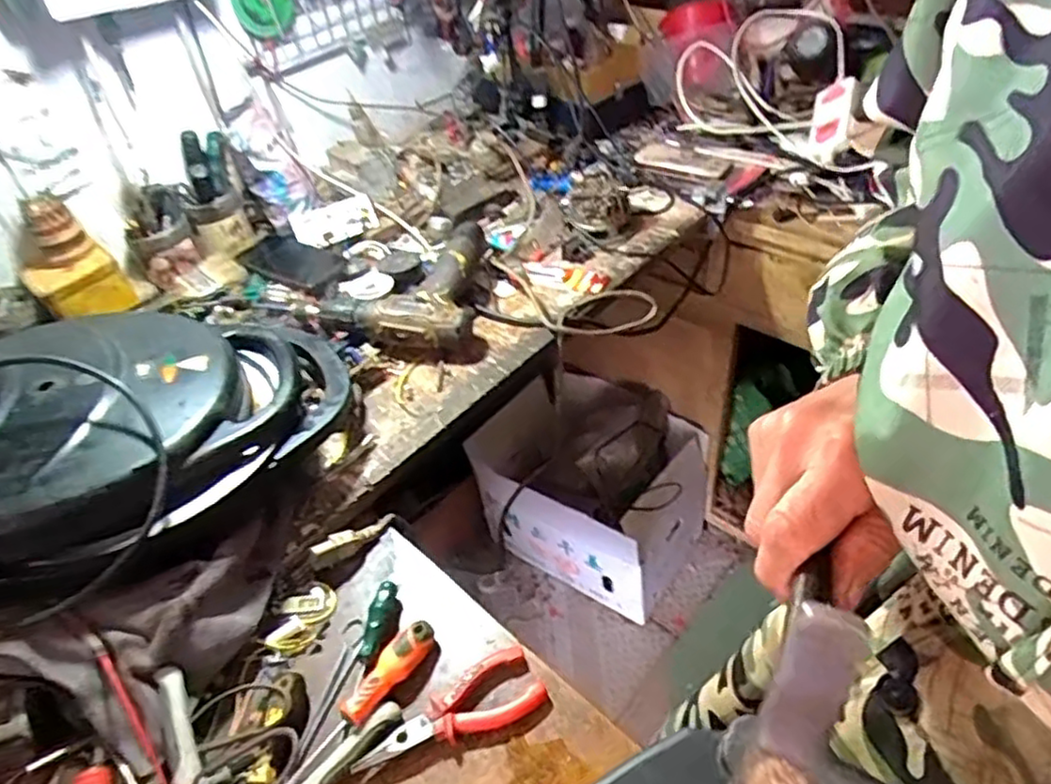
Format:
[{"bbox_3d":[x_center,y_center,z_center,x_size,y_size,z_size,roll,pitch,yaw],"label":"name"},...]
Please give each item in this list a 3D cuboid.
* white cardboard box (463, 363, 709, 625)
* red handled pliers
[{"bbox_3d":[0.145,0.199,1.445,0.411,0.317,0.331,25,52,28],"label":"white cardboard box"},{"bbox_3d":[-0.059,0.245,0.523,0.144,0.020,0.055,-23,47,-16],"label":"red handled pliers"}]

